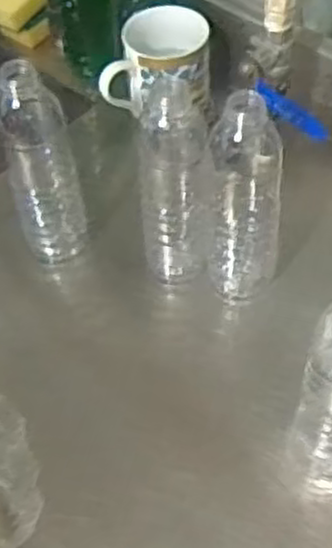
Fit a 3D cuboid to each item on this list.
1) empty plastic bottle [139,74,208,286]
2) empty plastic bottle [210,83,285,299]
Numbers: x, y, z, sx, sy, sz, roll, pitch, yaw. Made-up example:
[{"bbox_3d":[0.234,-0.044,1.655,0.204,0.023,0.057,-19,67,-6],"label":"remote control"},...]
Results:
[{"bbox_3d":[0.006,-0.076,0.654,0.064,0.200,0.054,-1,53,1],"label":"empty plastic bottle"},{"bbox_3d":[0.067,-0.064,0.634,0.059,0.207,0.056,-1,53,1],"label":"empty plastic bottle"}]

